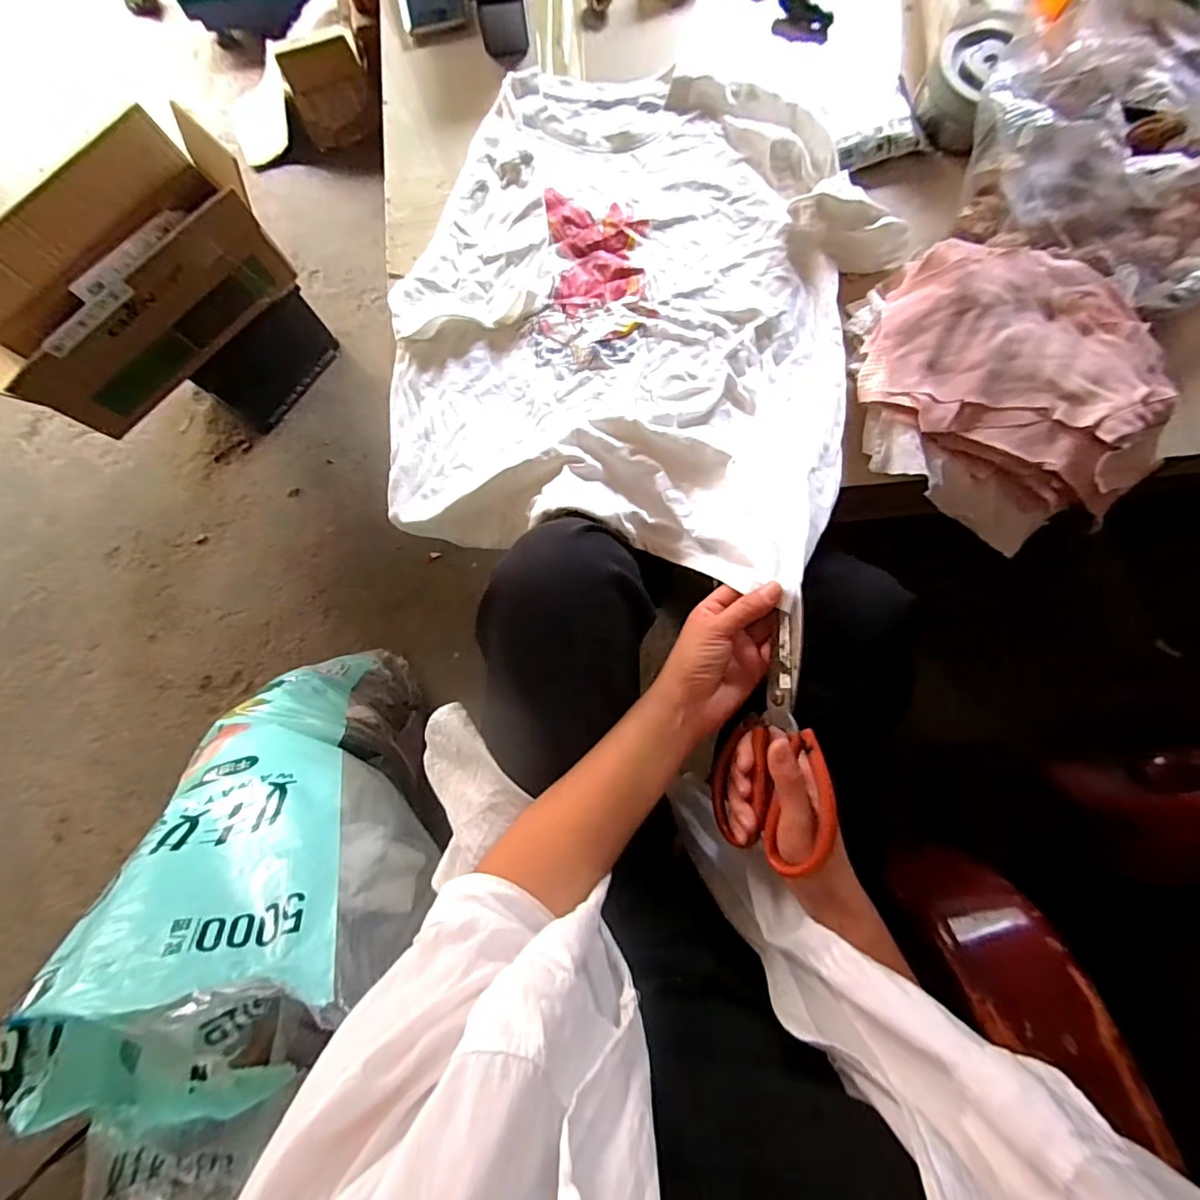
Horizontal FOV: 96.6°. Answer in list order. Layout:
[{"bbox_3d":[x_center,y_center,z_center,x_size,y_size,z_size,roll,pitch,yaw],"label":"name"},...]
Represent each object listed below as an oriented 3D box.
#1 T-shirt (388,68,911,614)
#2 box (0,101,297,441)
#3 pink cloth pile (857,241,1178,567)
[{"bbox_3d":[0.033,-0.294,0.507,0.424,0.124,0.517,12,82,-5],"label":"T-shirt"},{"bbox_3d":[-0.671,-0.436,0.754,0.190,0.164,0.400,40,84,7],"label":"box"},{"bbox_3d":[0.371,-0.202,0.497,0.244,0.078,0.283,-1,81,1],"label":"pink cloth pile"}]

